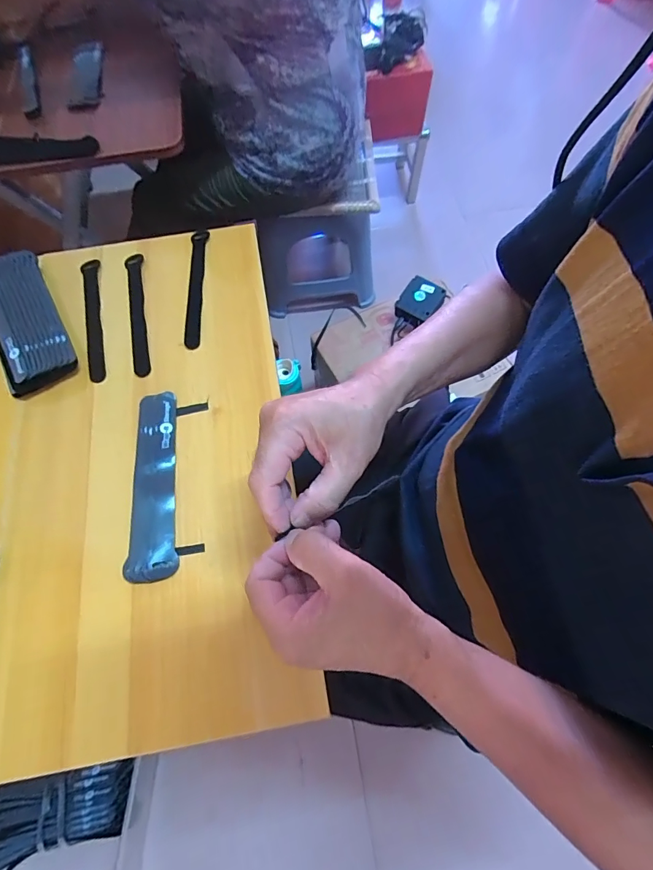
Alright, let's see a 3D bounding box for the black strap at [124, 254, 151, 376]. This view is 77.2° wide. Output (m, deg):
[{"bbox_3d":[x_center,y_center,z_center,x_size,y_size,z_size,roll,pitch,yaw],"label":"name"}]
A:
[{"bbox_3d":[-0.241,-0.157,0.522,0.022,0.009,0.190,-13,66,-4],"label":"black strap"}]

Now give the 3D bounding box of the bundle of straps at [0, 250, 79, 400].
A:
[{"bbox_3d":[-0.370,-0.141,0.497,0.077,0.034,0.192,-29,68,-10],"label":"bundle of straps"}]

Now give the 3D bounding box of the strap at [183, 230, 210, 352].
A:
[{"bbox_3d":[-0.170,-0.197,0.531,0.023,0.011,0.190,-4,66,0],"label":"strap"}]

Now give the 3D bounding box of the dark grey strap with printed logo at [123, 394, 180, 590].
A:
[{"bbox_3d":[-0.179,0.047,0.425,0.046,0.008,0.198,-6,66,-1],"label":"dark grey strap with printed logo"}]

